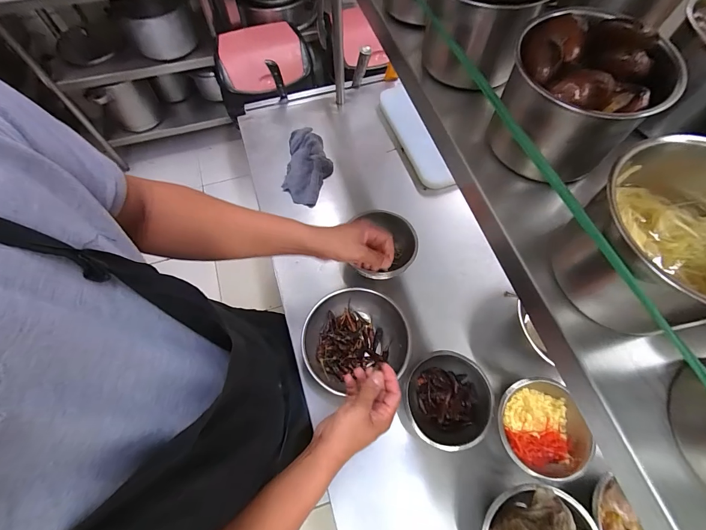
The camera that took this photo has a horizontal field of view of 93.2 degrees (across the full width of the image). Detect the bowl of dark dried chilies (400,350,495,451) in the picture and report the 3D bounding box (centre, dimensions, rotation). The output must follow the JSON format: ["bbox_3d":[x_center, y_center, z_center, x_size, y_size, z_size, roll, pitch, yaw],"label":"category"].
[{"bbox_3d":[0.161,0.243,0.603,0.151,0.089,0.150,0,66,-1],"label":"bowl of dark dried chilies"}]

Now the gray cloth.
[{"bbox_3d":[-0.111,-0.248,0.829,0.111,0.059,0.207,5,66,2],"label":"gray cloth"}]

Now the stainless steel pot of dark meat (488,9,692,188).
[{"bbox_3d":[0.184,-0.139,0.287,0.107,0.102,0.109,0,66,-1],"label":"stainless steel pot of dark meat"}]

